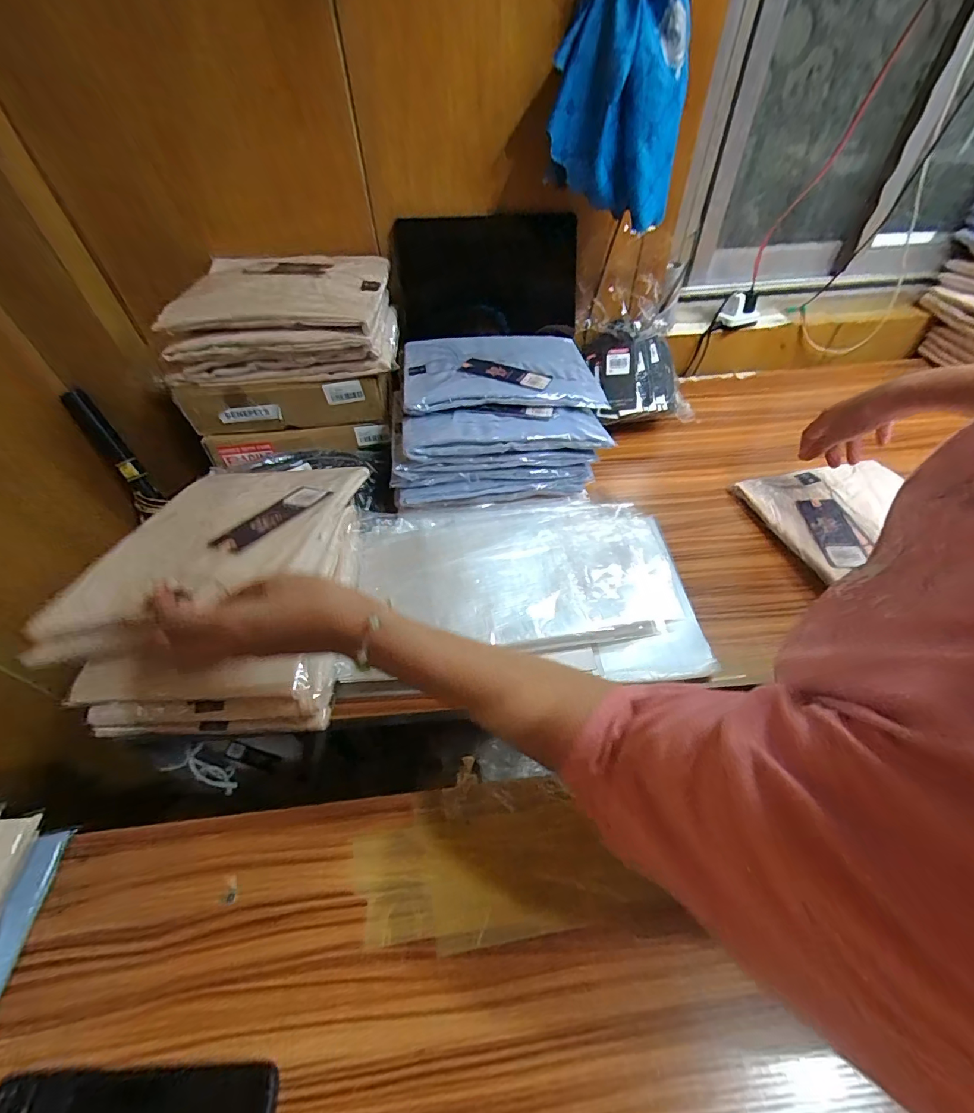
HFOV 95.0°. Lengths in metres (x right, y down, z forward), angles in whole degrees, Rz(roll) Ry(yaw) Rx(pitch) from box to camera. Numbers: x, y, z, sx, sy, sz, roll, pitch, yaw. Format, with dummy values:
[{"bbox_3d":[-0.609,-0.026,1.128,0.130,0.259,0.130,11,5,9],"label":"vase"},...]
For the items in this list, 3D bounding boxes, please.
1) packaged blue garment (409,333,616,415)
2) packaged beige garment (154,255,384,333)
[{"bbox_3d":[0.016,-0.267,0.619,0.256,0.023,0.218,-5,48,-3],"label":"packaged blue garment"},{"bbox_3d":[-0.269,-0.359,0.593,0.253,0.027,0.207,-3,48,-1],"label":"packaged beige garment"}]

